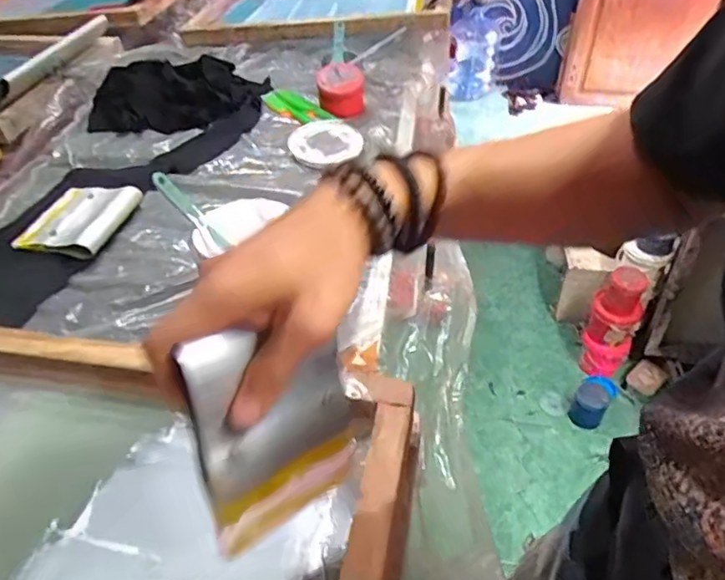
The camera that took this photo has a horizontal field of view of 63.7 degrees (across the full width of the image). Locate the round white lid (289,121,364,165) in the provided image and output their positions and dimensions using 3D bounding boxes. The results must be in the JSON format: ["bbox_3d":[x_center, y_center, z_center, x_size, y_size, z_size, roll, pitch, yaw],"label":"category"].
[{"bbox_3d":[-0.068,-0.276,1.077,0.124,0.025,0.120,-1,42,1],"label":"round white lid"}]

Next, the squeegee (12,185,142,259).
[{"bbox_3d":[-0.434,-0.106,0.891,0.134,0.030,0.156,8,43,10],"label":"squeegee"}]

